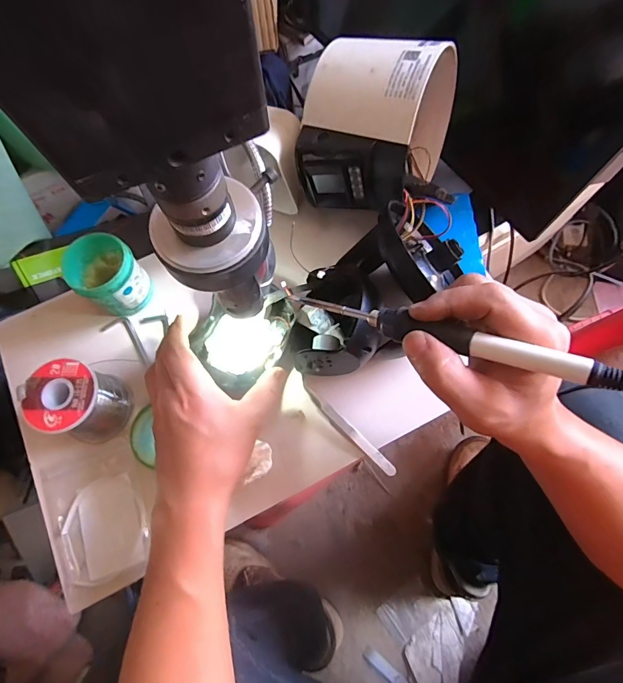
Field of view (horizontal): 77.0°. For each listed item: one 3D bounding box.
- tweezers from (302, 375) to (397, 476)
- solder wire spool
[{"bbox_3d":[0.032,0.081,0.369,0.119,0.004,0.013,44,105,8],"label":"tweezers"},{"bbox_3d":[-0.211,0.055,0.356,0.058,0.068,0.062,-1,70,2],"label":"solder wire spool"}]

